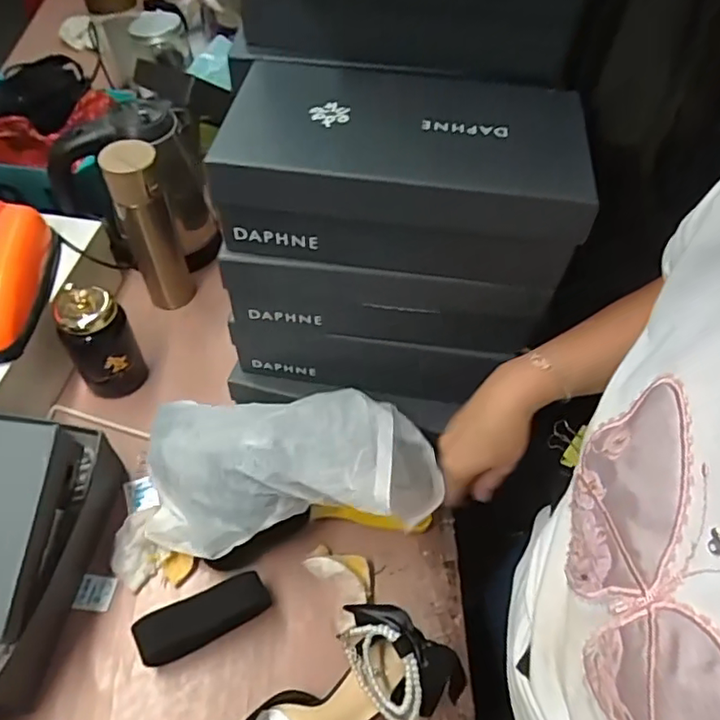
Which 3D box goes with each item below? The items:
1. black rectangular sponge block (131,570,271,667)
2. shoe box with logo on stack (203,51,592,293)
[{"bbox_3d":[-0.155,0.258,0.574,0.127,0.053,0.036,-19,57,-17],"label":"black rectangular sponge block"},{"bbox_3d":[0.038,-0.174,0.518,0.296,0.098,0.173,10,54,3],"label":"shoe box with logo on stack"}]

